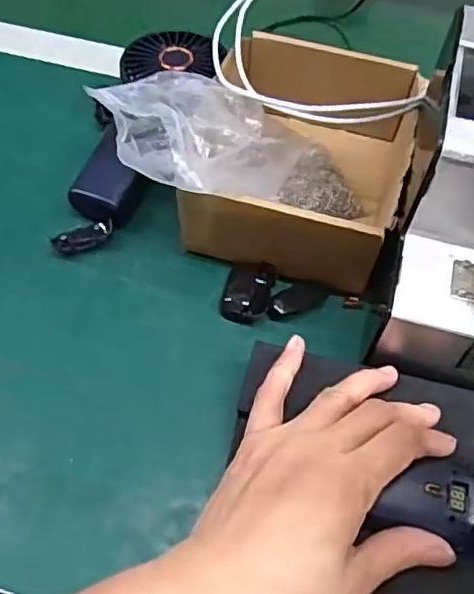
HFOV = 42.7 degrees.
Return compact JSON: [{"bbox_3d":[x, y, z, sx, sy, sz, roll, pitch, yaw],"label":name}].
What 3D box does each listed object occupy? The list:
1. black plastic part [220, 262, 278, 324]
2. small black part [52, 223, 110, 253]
[{"bbox_3d":[0.008,-0.004,0.410,0.032,0.009,0.042,12,62,7],"label":"black plastic part"},{"bbox_3d":[-0.112,-0.043,0.433,0.039,0.006,0.019,-19,63,-10],"label":"small black part"}]

